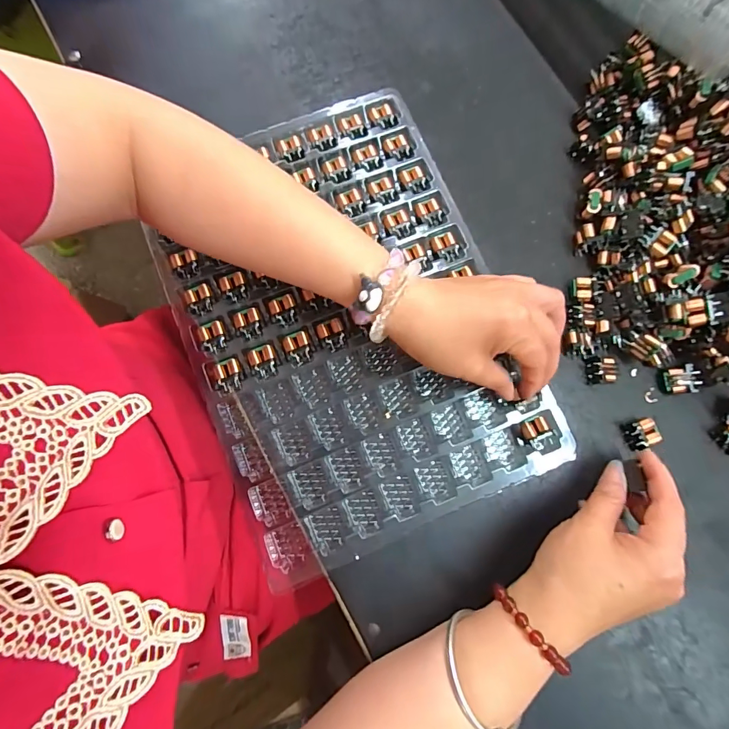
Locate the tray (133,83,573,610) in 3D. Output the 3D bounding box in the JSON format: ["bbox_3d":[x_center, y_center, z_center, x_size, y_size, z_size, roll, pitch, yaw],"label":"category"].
[{"bbox_3d":[-0.015,-0.037,0.318,0.231,0.019,0.334,-22,81,-5],"label":"tray"}]

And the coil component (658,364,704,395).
[{"bbox_3d":[0.244,0.012,0.316,0.021,0.016,0.021,-9,80,-3],"label":"coil component"}]

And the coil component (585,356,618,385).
[{"bbox_3d":[0.185,0.004,0.317,0.017,0.013,0.021,-5,80,-2],"label":"coil component"}]

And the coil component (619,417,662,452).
[{"bbox_3d":[0.210,0.053,0.309,0.022,0.013,0.021,-17,80,-4],"label":"coil component"}]

